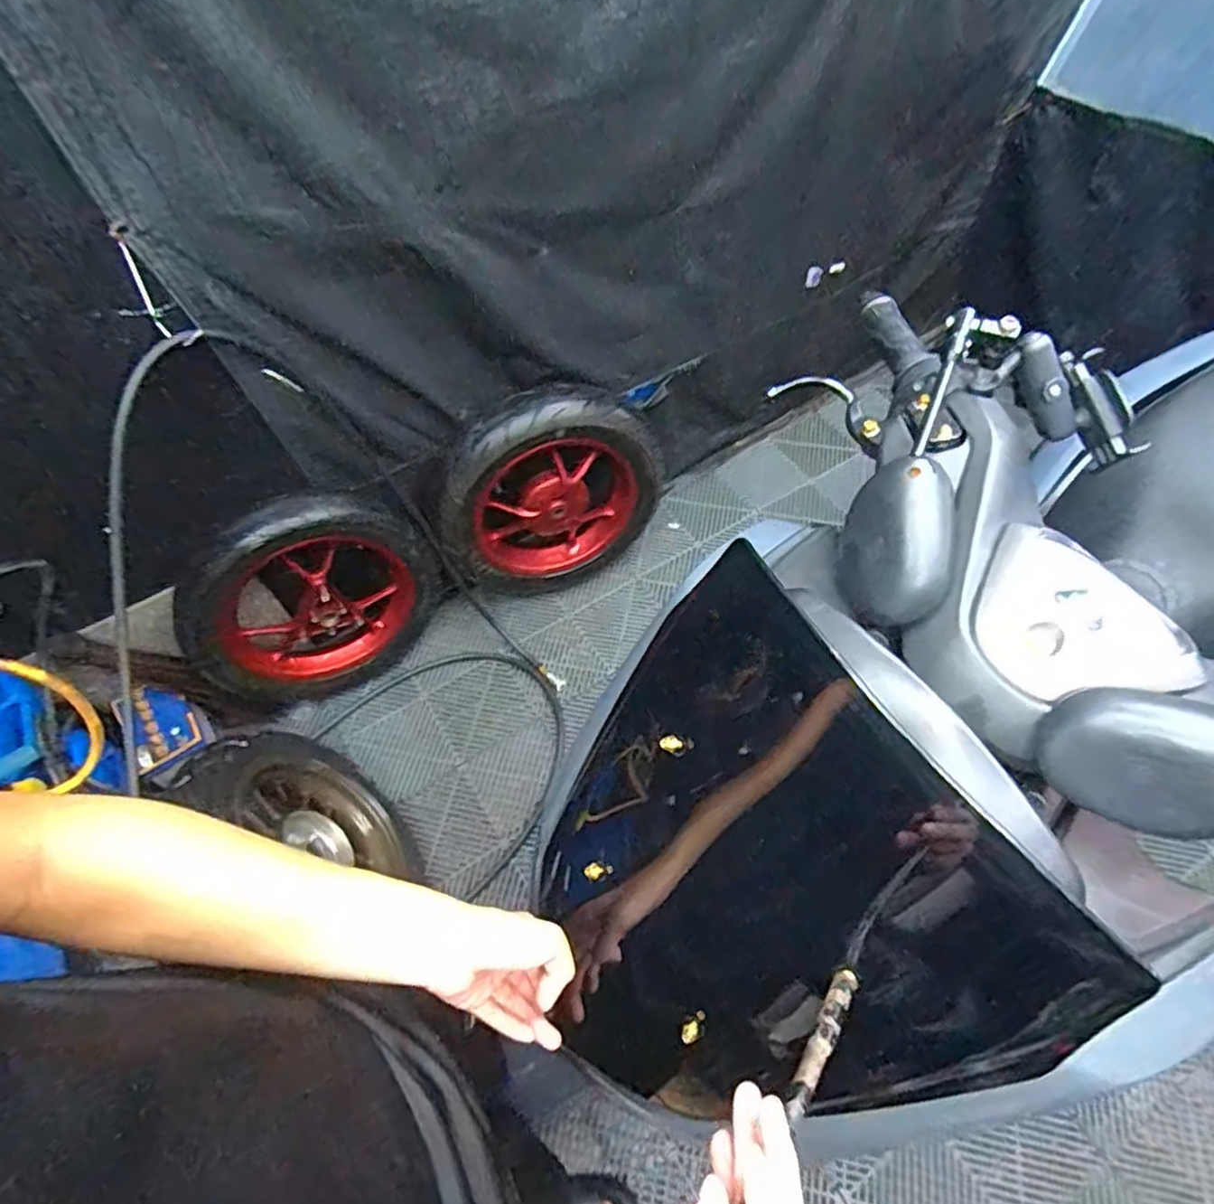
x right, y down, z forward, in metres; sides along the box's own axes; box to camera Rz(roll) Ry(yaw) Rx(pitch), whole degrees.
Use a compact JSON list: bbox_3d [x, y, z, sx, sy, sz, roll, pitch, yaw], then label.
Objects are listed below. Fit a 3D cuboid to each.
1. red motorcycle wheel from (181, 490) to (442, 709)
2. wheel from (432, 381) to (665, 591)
[{"bbox_3d":[-0.613,0.013,1.451,0.515,0.494,0.132,-28,62,-14],"label":"red motorcycle wheel"},{"bbox_3d":[-0.126,-0.236,1.534,0.507,0.472,0.143,-17,60,-8],"label":"wheel"}]

